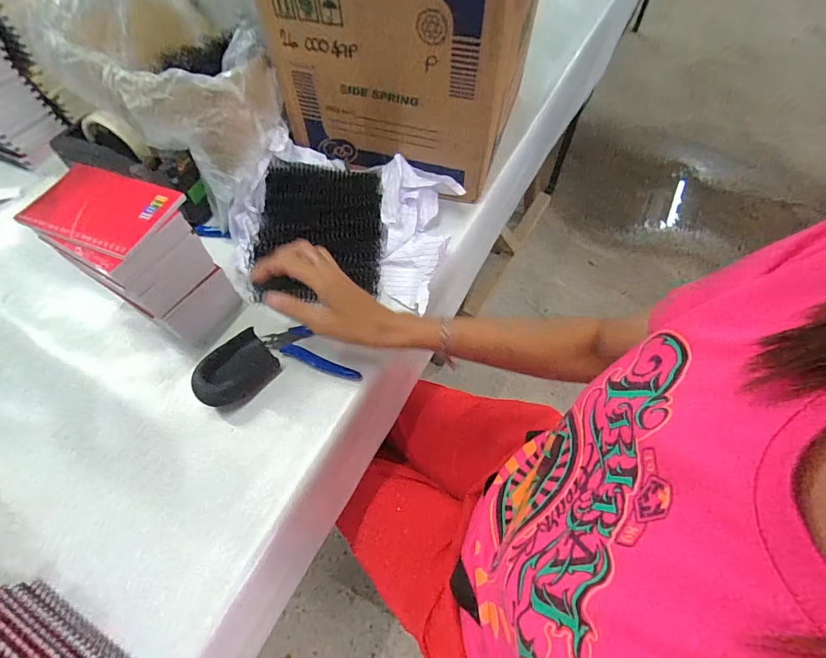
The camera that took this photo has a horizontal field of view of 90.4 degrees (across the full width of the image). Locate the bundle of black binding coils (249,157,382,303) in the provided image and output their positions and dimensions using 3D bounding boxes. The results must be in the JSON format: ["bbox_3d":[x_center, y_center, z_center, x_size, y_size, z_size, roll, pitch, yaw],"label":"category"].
[{"bbox_3d":[-0.118,-0.136,0.536,0.157,0.039,0.211,-2,59,1],"label":"bundle of black binding coils"}]

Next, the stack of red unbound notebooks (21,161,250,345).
[{"bbox_3d":[-0.285,-0.070,0.442,0.130,0.165,0.106,31,65,19],"label":"stack of red unbound notebooks"}]

